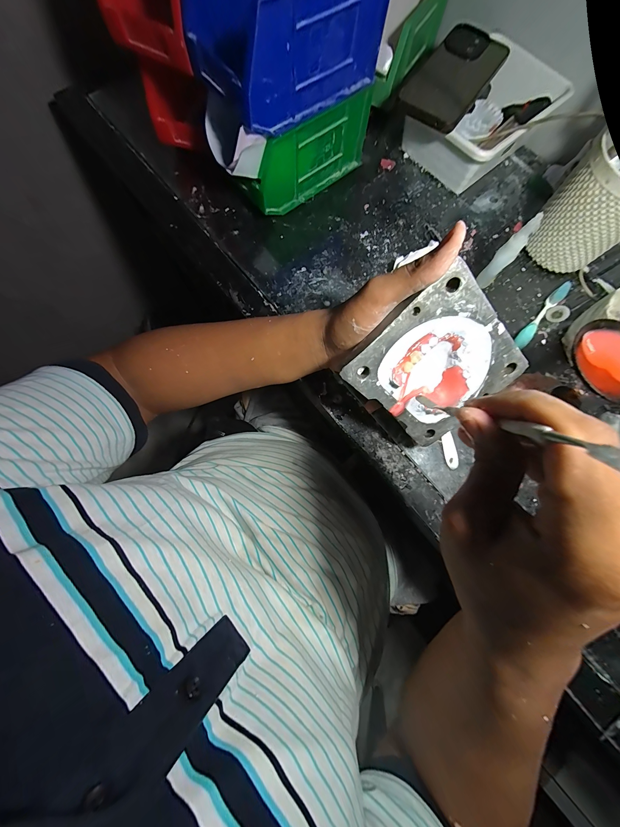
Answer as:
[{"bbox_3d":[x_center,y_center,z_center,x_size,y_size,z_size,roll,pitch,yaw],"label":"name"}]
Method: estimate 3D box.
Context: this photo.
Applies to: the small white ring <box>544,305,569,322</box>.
[{"bbox_3d":[0.301,-0.121,0.340,0.022,0.004,0.019,-8,105,32],"label":"small white ring"}]

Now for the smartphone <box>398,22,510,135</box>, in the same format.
[{"bbox_3d":[0.176,-0.418,0.347,0.084,0.014,0.167,34,78,6],"label":"smartphone"}]

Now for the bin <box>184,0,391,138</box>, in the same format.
[{"bbox_3d":[-0.021,-0.360,0.261,0.165,0.090,0.096,-38,81,-9],"label":"bin"}]

